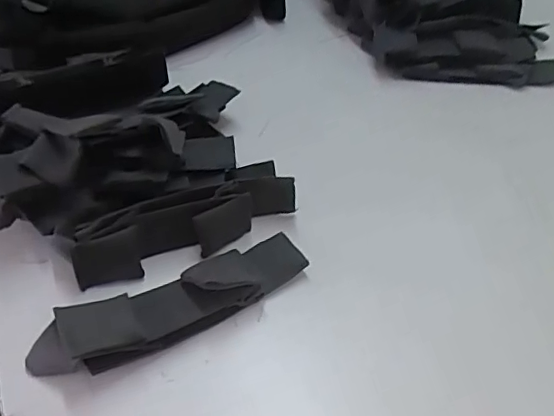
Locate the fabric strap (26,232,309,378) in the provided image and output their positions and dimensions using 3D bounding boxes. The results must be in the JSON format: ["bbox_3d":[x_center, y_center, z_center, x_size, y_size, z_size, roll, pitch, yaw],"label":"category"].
[{"bbox_3d":[-0.074,0.069,0.412,0.207,0.040,0.049,-23,52,-22],"label":"fabric strap"}]

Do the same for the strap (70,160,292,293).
[{"bbox_3d":[-0.070,0.012,0.455,0.184,0.057,0.031,-17,50,-17],"label":"strap"}]

